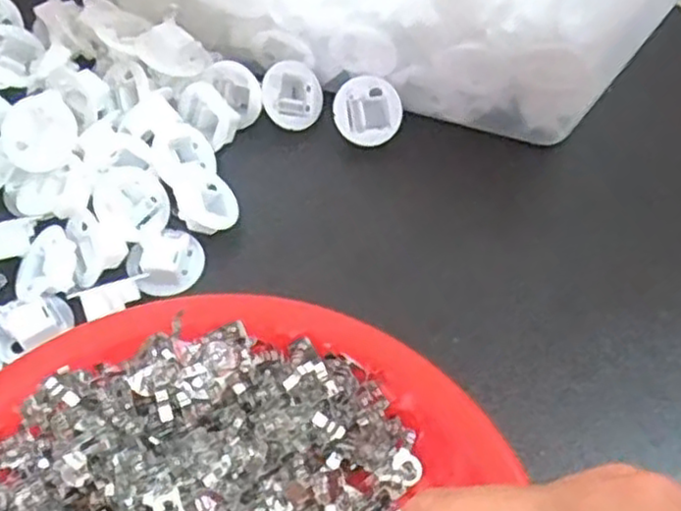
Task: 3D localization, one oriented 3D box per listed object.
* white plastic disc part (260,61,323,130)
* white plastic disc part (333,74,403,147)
[{"bbox_3d":[-0.026,-0.079,0.361,0.032,0.013,0.032,0,91,-27],"label":"white plastic disc part"},{"bbox_3d":[0.013,-0.071,0.353,0.033,0.006,0.033,-39,94,-5],"label":"white plastic disc part"}]

